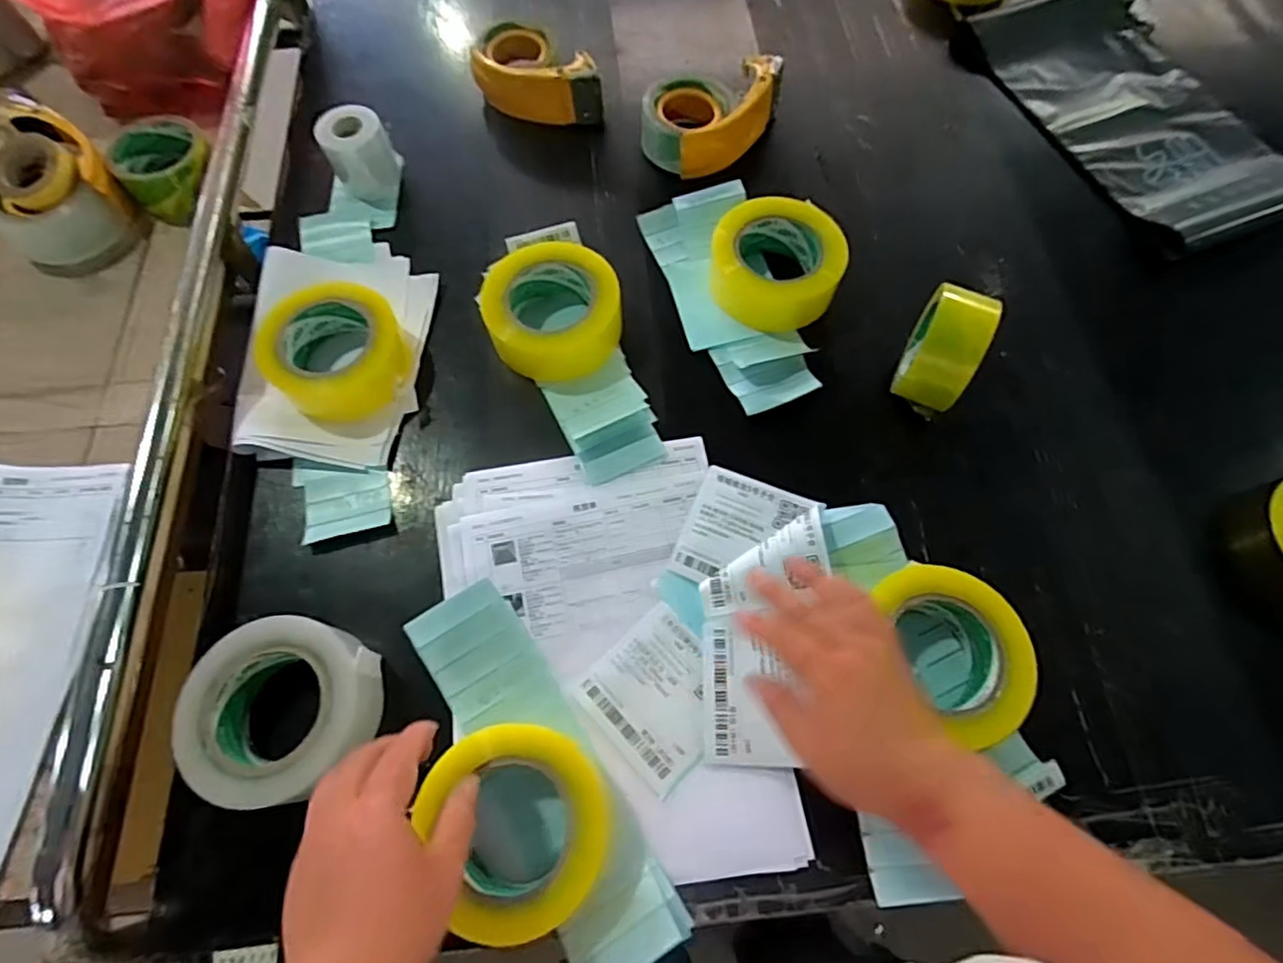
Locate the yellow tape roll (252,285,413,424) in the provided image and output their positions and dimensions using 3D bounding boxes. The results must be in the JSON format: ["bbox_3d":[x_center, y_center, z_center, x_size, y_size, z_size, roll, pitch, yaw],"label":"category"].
[{"bbox_3d":[-0.271,-0.115,0.559,0.118,0.048,0.115,-4,67,-3],"label":"yellow tape roll"}]

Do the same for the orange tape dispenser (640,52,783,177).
[{"bbox_3d":[0.076,-0.399,0.674,0.105,0.060,0.160,40,72,15],"label":"orange tape dispenser"}]

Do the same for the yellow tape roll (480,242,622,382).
[{"bbox_3d":[-0.081,-0.157,0.577,0.122,0.061,0.114,0,67,-1],"label":"yellow tape roll"}]

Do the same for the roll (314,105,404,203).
[{"bbox_3d":[-0.286,-0.333,0.641,0.064,0.064,0.055,-26,70,-11],"label":"roll"}]

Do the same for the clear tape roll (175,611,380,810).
[{"bbox_3d":[-0.253,0.158,0.449,0.115,0.061,0.120,0,67,-1],"label":"clear tape roll"}]

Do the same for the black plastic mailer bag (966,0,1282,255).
[{"bbox_3d":[0.545,-0.415,0.689,0.210,0.033,0.382,-19,68,-9],"label":"black plastic mailer bag"}]

